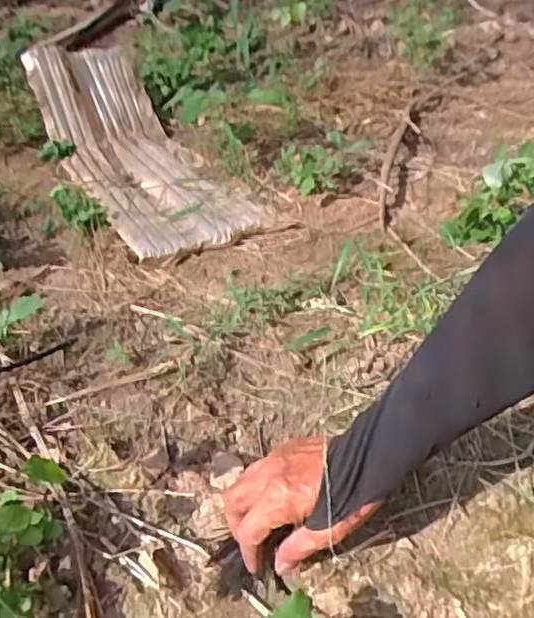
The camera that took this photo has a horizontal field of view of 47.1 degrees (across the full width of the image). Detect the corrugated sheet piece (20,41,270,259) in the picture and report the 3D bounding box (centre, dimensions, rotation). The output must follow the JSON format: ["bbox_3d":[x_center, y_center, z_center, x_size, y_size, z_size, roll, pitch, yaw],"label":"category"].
[{"bbox_3d":[-0.251,-0.335,1.127,0.239,0.155,0.704,-21,42,-20],"label":"corrugated sheet piece"}]

